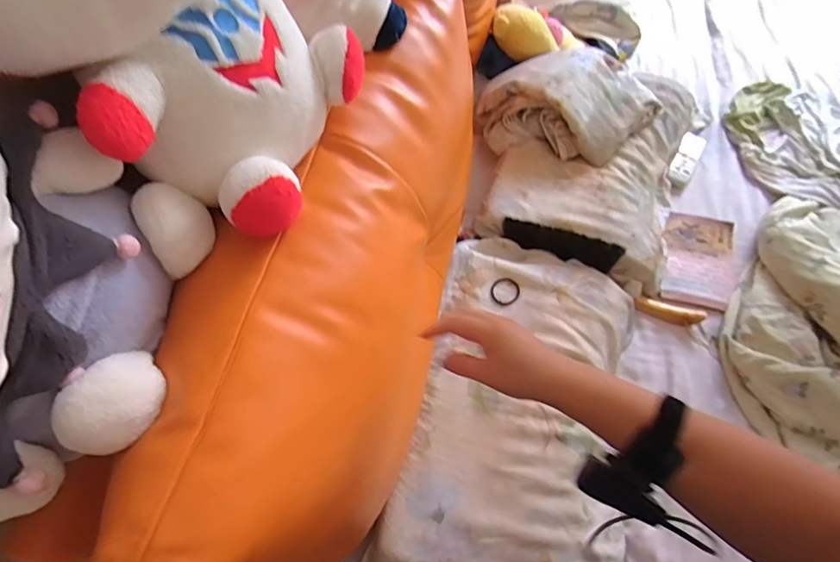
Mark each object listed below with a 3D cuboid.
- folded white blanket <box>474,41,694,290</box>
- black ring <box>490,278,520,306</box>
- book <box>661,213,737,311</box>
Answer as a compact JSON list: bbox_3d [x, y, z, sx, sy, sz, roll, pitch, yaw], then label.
[{"bbox_3d":[0.337,-0.278,0.993,0.454,0.139,0.520,15,66,7],"label":"folded white blanket"},{"bbox_3d":[0.154,0.019,0.865,0.049,0.007,0.055,39,71,16],"label":"black ring"},{"bbox_3d":[0.563,-0.043,0.969,0.142,0.014,0.206,12,66,6],"label":"book"}]

